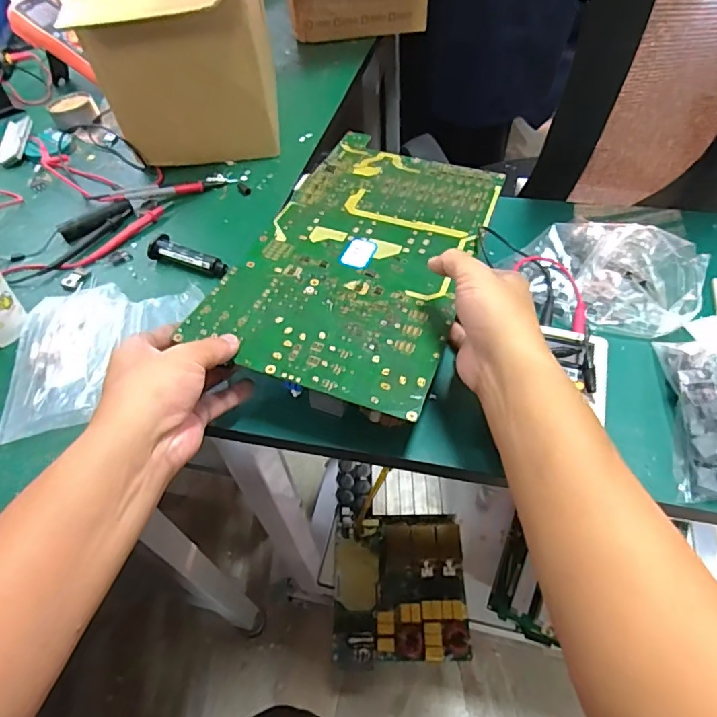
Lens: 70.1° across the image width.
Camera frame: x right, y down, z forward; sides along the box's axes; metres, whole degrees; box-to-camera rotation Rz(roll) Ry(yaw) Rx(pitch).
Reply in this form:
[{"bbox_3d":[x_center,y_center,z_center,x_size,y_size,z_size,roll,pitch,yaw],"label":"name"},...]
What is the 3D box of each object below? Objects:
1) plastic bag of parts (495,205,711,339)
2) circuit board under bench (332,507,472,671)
[{"bbox_3d":[0.222,-0.084,0.468,0.166,0.051,0.105,11,52,14],"label":"plastic bag of parts"},{"bbox_3d":[0.069,0.381,0.859,0.217,0.039,0.225,-1,50,4],"label":"circuit board under bench"}]

